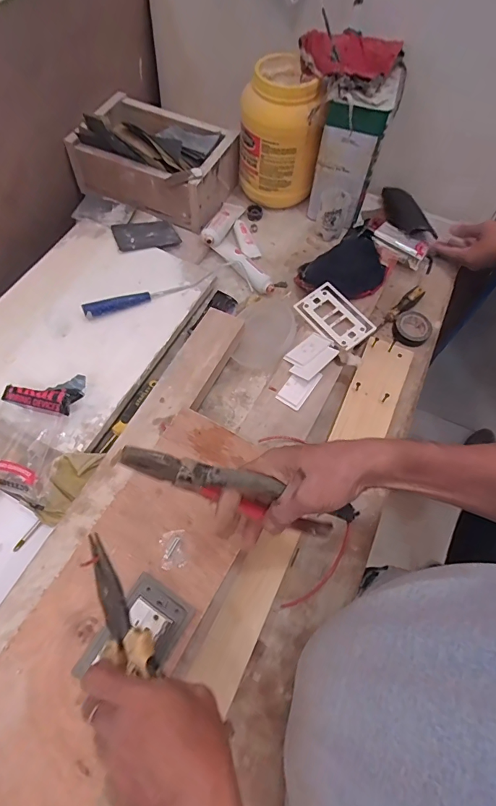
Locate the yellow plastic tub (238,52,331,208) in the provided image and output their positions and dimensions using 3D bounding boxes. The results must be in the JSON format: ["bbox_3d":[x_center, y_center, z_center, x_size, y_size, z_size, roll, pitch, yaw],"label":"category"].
[{"bbox_3d":[0.057,-0.516,0.791,0.140,0.199,0.144,0,63,-4],"label":"yellow plastic tub"}]

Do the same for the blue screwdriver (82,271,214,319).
[{"bbox_3d":[-0.161,-0.183,0.687,0.224,0.019,0.029,-23,67,-14],"label":"blue screwdriver"}]

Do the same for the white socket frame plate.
[{"bbox_3d":[0.143,-0.145,0.676,0.077,0.018,0.121,-32,70,-18],"label":"white socket frame plate"}]

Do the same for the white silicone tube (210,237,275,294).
[{"bbox_3d":[-0.004,-0.259,0.772,0.047,0.035,0.158,-38,72,-20],"label":"white silicone tube"}]

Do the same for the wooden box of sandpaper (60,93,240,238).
[{"bbox_3d":[-0.184,-0.497,0.822,0.303,0.109,0.205,27,65,10],"label":"wooden box of sandpaper"}]

